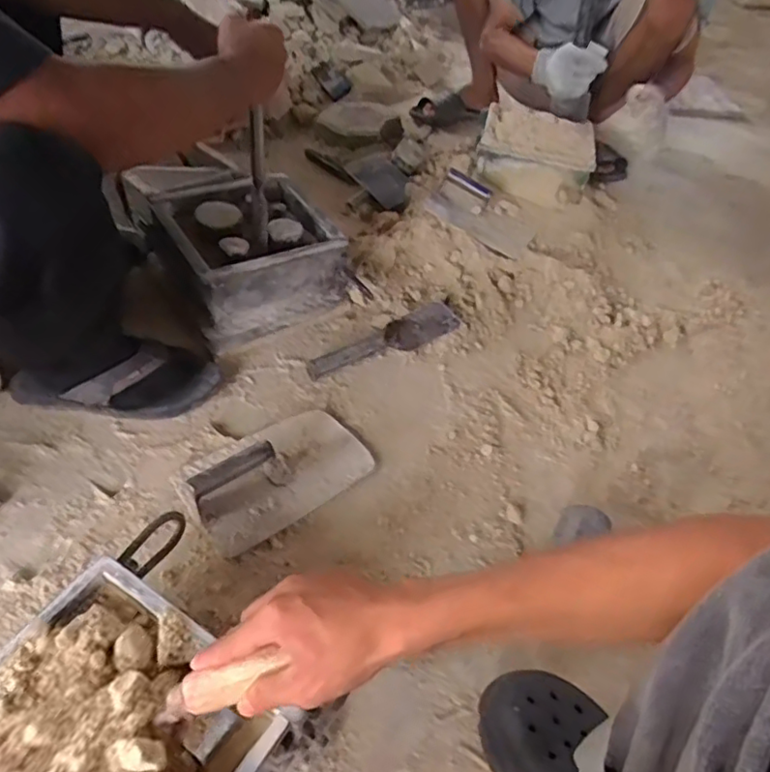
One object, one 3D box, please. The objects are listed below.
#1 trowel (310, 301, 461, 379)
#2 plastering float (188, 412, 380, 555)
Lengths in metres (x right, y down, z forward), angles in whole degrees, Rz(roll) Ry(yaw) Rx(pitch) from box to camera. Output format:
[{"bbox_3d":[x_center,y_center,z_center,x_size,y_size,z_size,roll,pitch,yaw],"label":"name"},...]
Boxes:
[{"bbox_3d":[0.000,-0.071,0.951,0.273,0.036,0.066,-25,56,-26],"label":"trowel"},{"bbox_3d":[-0.130,0.091,0.755,0.226,0.079,0.134,-28,57,-28],"label":"plastering float"}]

